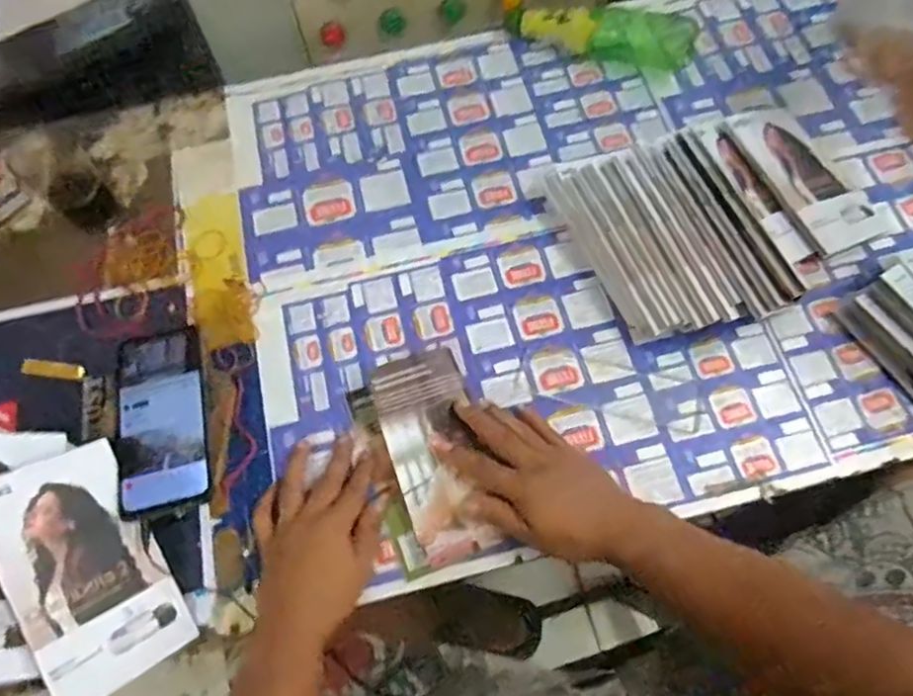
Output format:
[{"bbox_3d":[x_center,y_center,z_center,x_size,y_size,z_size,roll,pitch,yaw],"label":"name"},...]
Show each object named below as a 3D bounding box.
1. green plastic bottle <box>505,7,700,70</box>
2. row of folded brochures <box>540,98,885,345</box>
[{"bbox_3d":[0.167,-0.365,0.727,0.215,0.049,0.055,7,67,6],"label":"green plastic bottle"},{"bbox_3d":[0.272,-0.141,0.602,0.298,0.095,0.221,-24,68,-8],"label":"row of folded brochures"}]

